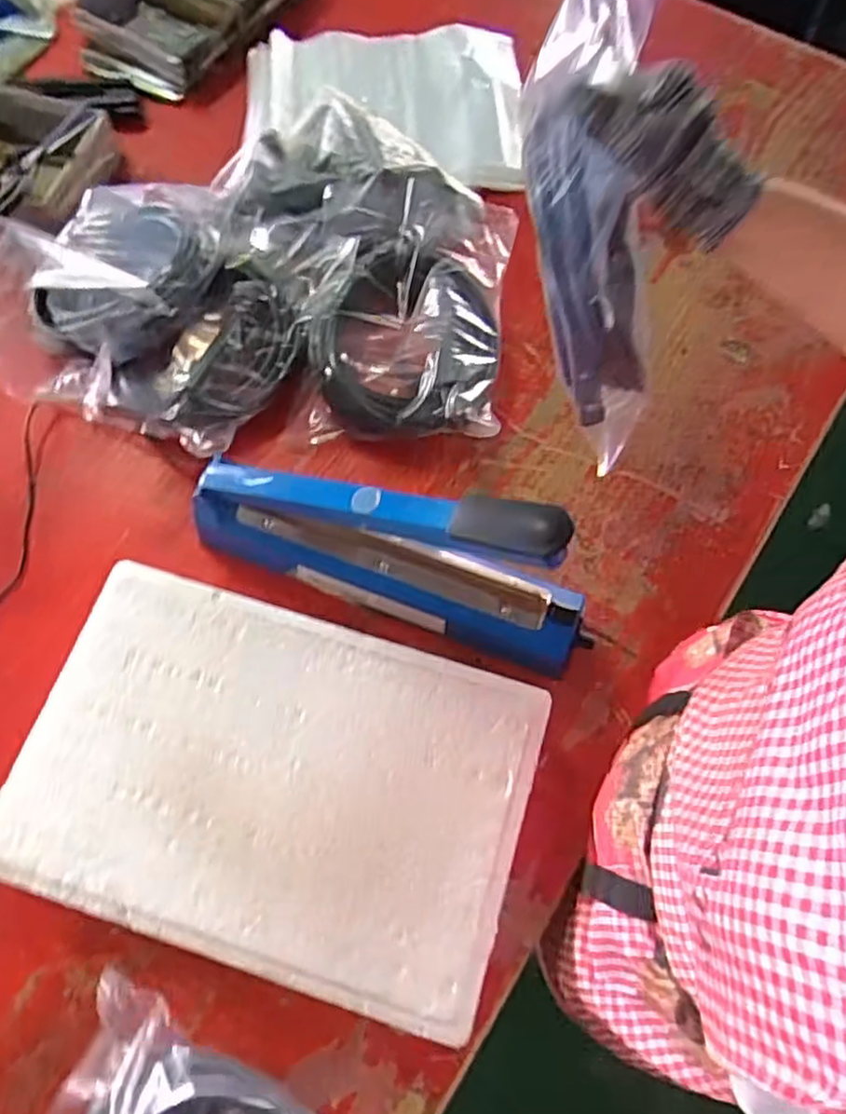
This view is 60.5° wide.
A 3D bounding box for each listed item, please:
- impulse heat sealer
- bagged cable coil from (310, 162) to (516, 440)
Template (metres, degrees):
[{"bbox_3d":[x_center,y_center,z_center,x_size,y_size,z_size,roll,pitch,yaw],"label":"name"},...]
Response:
[{"bbox_3d":[-0.035,-0.012,0.642,0.386,0.224,0.070,20,70,8],"label":"impulse heat sealer"},{"bbox_3d":[-0.016,-0.295,0.848,0.220,0.065,0.347,6,69,3],"label":"bagged cable coil"}]

